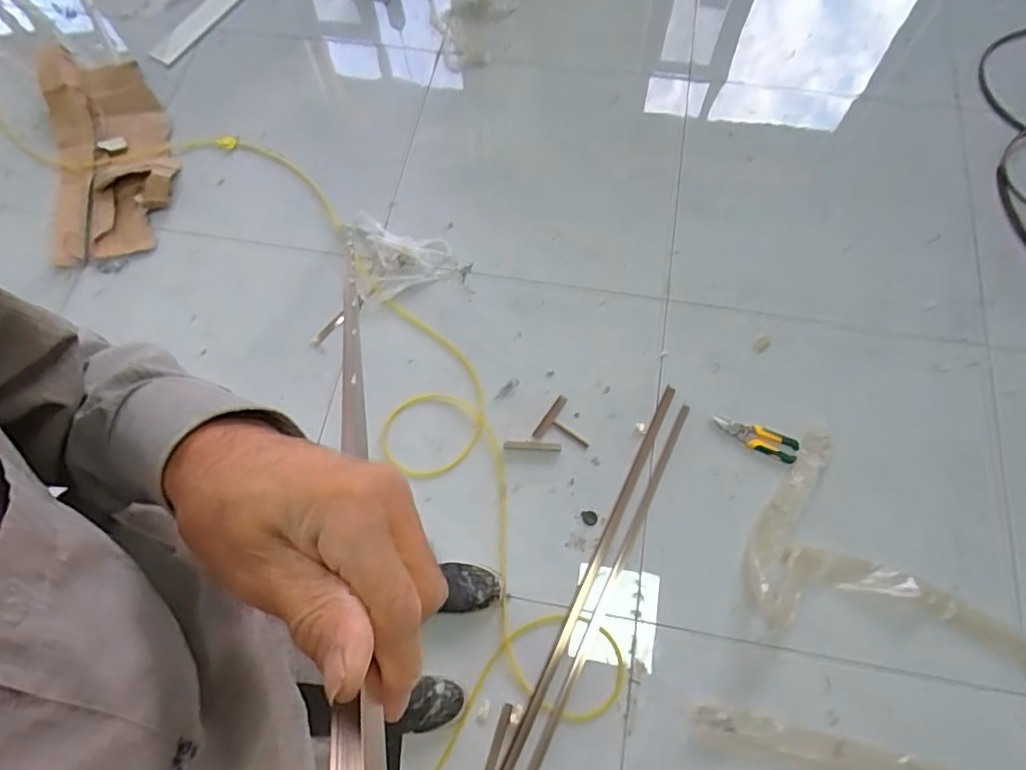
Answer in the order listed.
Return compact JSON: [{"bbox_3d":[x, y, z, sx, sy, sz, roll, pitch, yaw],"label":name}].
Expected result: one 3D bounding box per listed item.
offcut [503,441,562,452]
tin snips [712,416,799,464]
[{"bbox_3d":[0.047,0.151,1.460,0.138,0.011,0.022,4,68,4],"label":"offcut"},{"bbox_3d":[0.582,0.122,1.442,0.203,0.033,0.061,28,72,13],"label":"tin snips"}]

